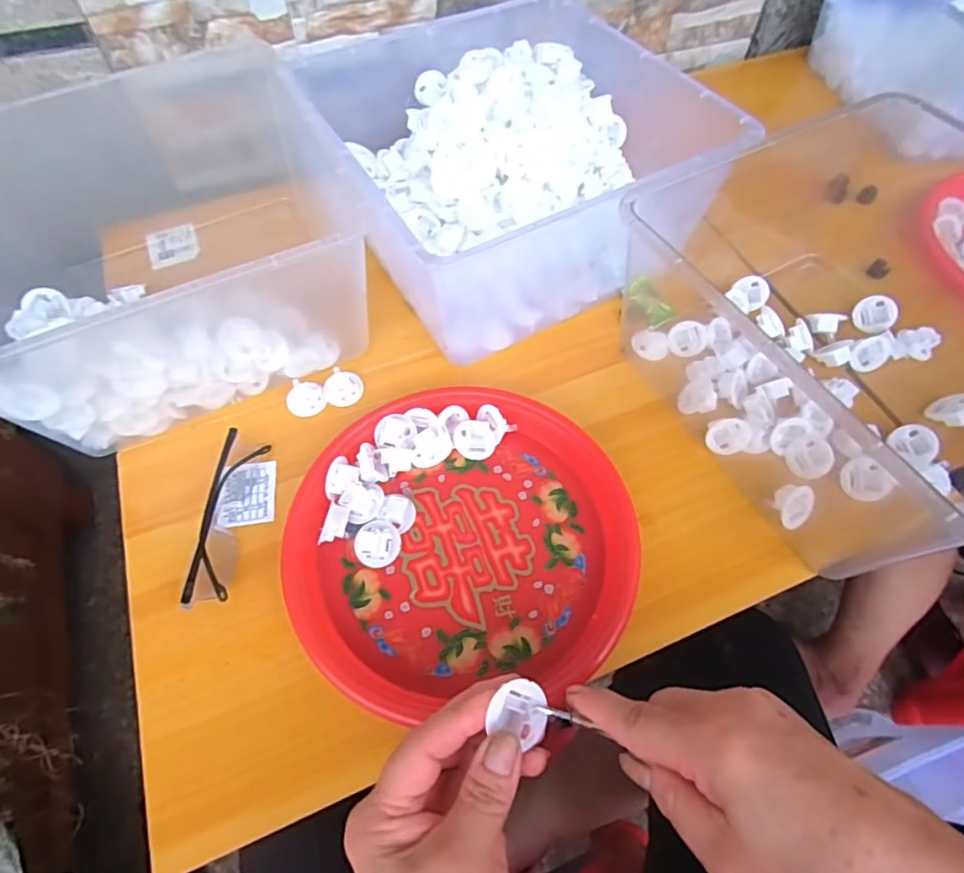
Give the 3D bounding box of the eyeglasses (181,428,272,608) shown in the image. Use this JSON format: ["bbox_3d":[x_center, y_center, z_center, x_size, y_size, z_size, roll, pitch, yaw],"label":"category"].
[{"bbox_3d":[-0.187,0.057,0.405,0.027,0.029,0.130,2,59,1],"label":"eyeglasses"}]

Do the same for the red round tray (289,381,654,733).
[{"bbox_3d":[-0.014,0.069,0.399,0.233,0.029,0.219,0,61,1],"label":"red round tray"}]

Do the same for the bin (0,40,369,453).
[{"bbox_3d":[-0.286,-0.178,0.498,0.289,0.172,0.363,-23,62,-13],"label":"bin"}]

